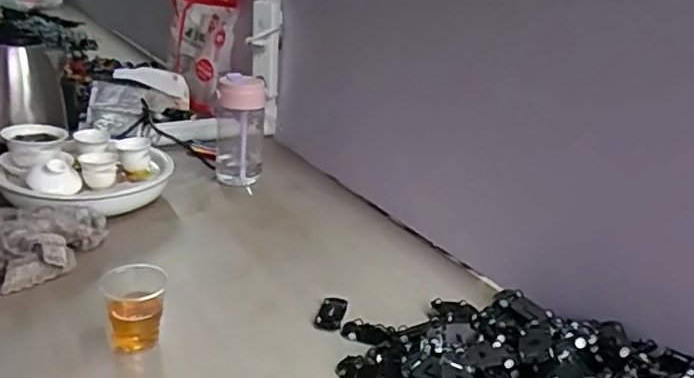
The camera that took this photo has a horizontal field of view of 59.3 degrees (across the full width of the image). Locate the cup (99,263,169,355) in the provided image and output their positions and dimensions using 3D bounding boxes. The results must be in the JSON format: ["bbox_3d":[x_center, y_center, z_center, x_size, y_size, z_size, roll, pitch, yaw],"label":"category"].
[{"bbox_3d":[-0.225,0.130,0.653,0.066,0.079,0.058,-6,25,-15],"label":"cup"}]

